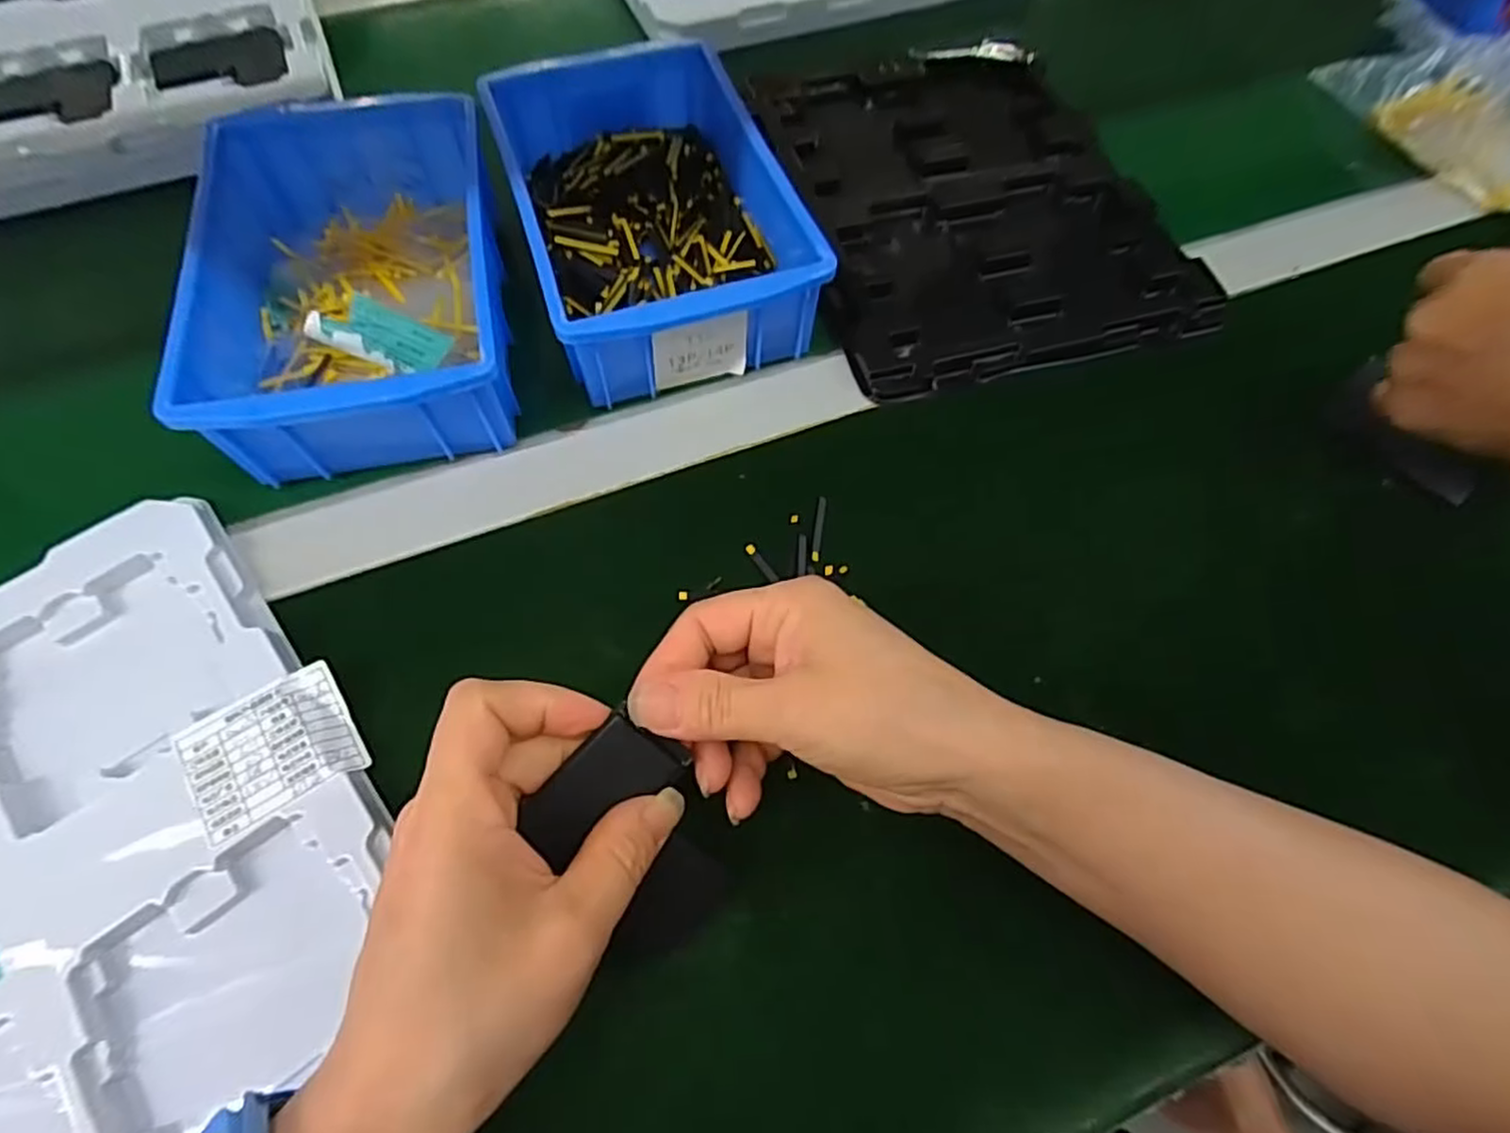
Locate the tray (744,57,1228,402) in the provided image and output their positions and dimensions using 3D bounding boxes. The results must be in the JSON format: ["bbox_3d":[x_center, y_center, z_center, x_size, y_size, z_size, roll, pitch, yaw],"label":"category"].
[{"bbox_3d":[0.128,-0.235,0.439,0.221,0.012,0.272,-15,66,-9],"label":"tray"}]

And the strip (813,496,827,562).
[{"bbox_3d":[0.031,-0.019,0.334,0.004,0.004,0.035,8,65,2],"label":"strip"}]

